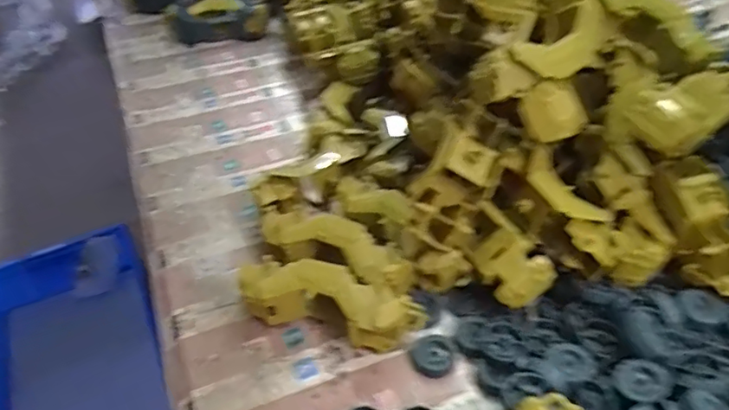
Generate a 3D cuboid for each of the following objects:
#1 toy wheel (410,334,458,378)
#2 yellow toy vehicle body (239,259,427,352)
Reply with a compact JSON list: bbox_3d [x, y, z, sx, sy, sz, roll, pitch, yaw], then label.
[{"bbox_3d":[0.063,0.135,0.515,0.040,0.009,0.040,-1,44,1],"label":"toy wheel"},{"bbox_3d":[-0.032,0.093,0.533,0.169,0.059,0.050,12,46,15],"label":"yellow toy vehicle body"}]

